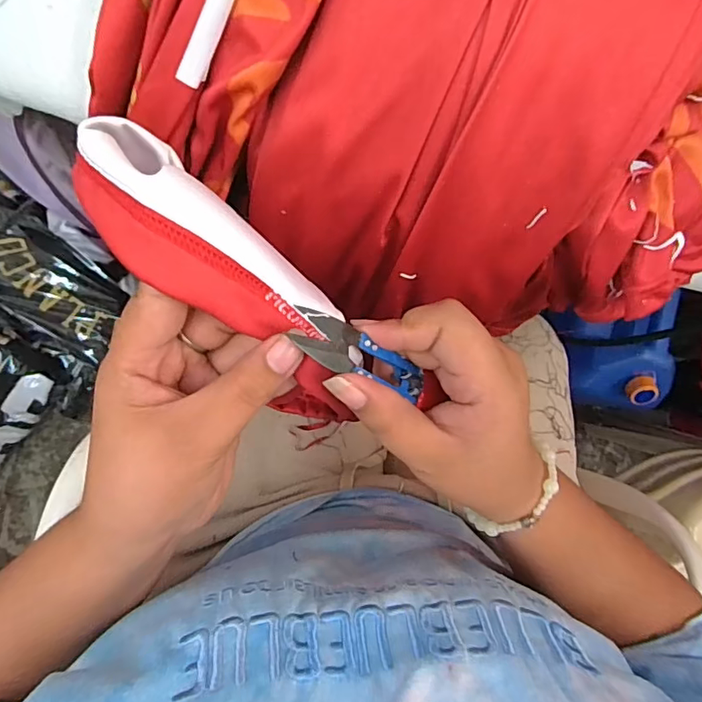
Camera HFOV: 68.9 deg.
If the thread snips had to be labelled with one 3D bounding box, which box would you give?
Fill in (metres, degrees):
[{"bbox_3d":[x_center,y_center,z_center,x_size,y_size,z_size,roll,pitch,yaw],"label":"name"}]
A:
[{"bbox_3d":[0.005,0.002,0.226,0.070,0.009,0.020,24,85,-32],"label":"thread snips"}]

